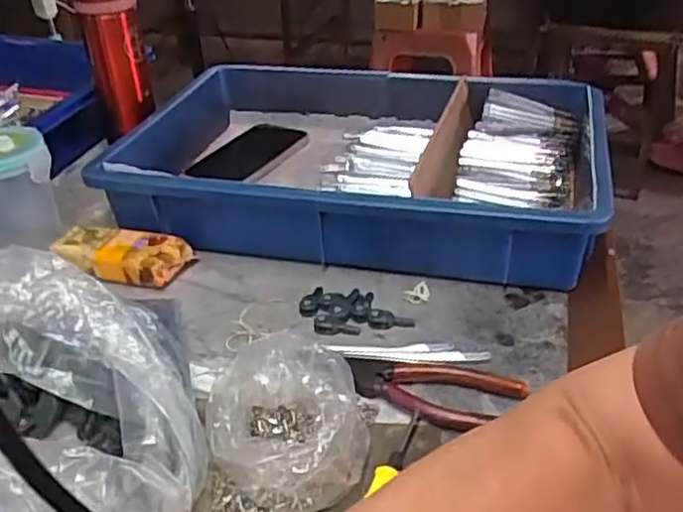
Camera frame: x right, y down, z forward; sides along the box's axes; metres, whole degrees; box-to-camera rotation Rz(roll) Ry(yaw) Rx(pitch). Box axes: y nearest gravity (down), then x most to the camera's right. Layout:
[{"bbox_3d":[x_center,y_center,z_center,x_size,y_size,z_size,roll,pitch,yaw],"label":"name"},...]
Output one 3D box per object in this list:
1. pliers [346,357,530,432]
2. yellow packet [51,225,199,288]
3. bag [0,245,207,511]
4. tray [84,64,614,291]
[{"bbox_3d":[0.058,0.086,0.454,0.125,0.007,0.052,13,37,22],"label":"pliers"},{"bbox_3d":[-0.187,-0.001,0.594,0.106,0.031,0.051,6,34,12],"label":"yellow packet"},{"bbox_3d":[-0.180,0.081,0.391,0.178,0.101,0.169,-12,35,-15],"label":"bag"},{"bbox_3d":[0.015,-0.093,0.670,0.428,0.095,0.284,8,35,14],"label":"tray"}]

